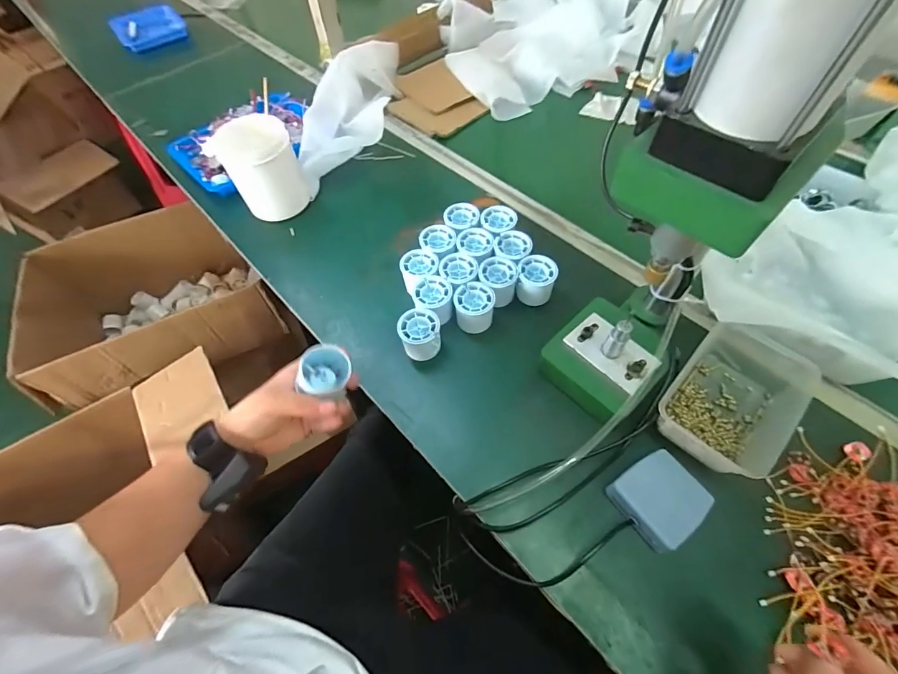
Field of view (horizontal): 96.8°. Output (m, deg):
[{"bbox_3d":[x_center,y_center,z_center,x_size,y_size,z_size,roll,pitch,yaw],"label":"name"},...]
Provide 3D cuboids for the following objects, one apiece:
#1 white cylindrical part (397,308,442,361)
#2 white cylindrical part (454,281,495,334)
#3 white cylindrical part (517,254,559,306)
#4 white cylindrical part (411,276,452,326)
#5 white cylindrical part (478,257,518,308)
[{"bbox_3d":[-0.039,-0.003,0.544,0.053,0.049,0.053,-1,58,2],"label":"white cylindrical part"},{"bbox_3d":[0.035,-0.041,0.562,0.053,0.048,0.051,-1,58,2],"label":"white cylindrical part"},{"bbox_3d":[0.126,-0.079,0.581,0.052,0.056,0.054,-1,58,2],"label":"white cylindrical part"},{"bbox_3d":[-0.023,-0.052,0.572,0.053,0.046,0.051,-1,58,2],"label":"white cylindrical part"},{"bbox_3d":[0.071,-0.080,0.582,0.052,0.047,0.056,-1,58,2],"label":"white cylindrical part"}]

